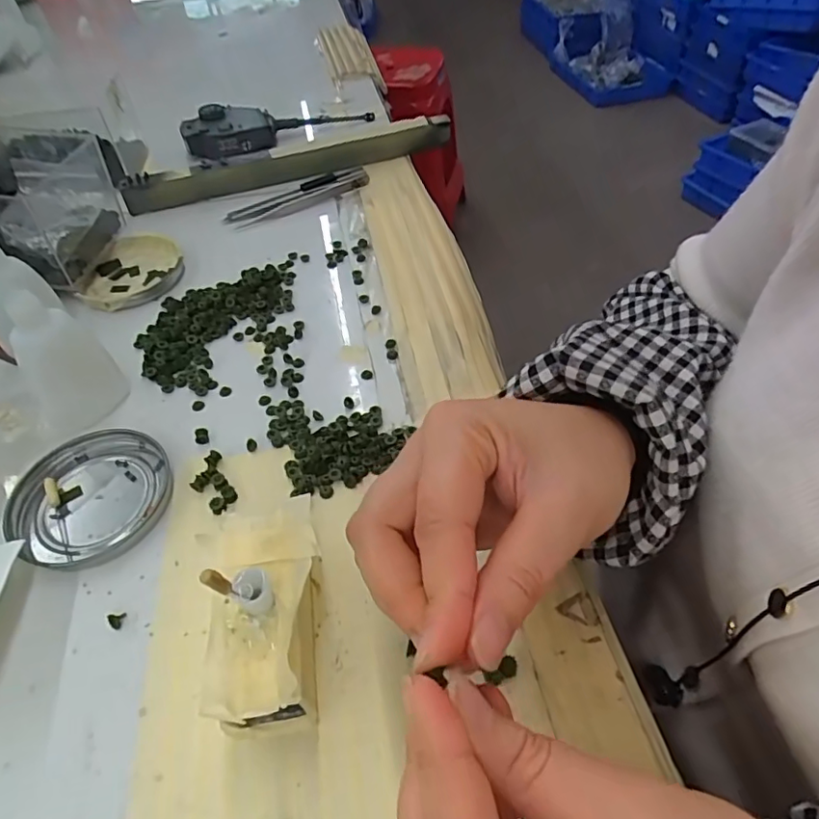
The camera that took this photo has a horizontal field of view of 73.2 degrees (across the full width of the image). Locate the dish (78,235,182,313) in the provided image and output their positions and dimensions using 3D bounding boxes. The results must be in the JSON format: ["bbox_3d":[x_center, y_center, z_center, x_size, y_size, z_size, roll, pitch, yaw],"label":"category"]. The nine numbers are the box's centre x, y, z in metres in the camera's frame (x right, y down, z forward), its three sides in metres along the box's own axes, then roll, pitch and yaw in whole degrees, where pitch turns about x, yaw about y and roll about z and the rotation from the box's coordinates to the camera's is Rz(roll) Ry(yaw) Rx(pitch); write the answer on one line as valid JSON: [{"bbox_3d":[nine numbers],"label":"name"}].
[{"bbox_3d":[-0.207,-0.103,0.416,0.070,0.013,0.080,-6,49,-3],"label":"dish"}]

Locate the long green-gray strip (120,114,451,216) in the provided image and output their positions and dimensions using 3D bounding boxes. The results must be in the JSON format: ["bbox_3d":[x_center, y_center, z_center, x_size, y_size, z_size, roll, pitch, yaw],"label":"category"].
[{"bbox_3d":[-0.101,-0.220,0.492,0.291,0.029,0.016,-18,51,-13],"label":"long green-gray strip"}]

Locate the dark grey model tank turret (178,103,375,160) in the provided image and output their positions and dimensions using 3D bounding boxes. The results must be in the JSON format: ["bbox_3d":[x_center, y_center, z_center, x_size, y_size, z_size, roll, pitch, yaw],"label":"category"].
[{"bbox_3d":[-0.126,-0.283,0.543,0.185,0.033,0.044,-16,51,-11],"label":"dark grey model tank turret"}]

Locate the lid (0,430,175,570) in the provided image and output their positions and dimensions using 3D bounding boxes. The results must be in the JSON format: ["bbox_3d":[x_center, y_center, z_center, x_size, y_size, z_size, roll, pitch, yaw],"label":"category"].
[{"bbox_3d":[-0.165,0.045,0.288,0.077,0.012,0.075,-1,49,1],"label":"lid"}]

